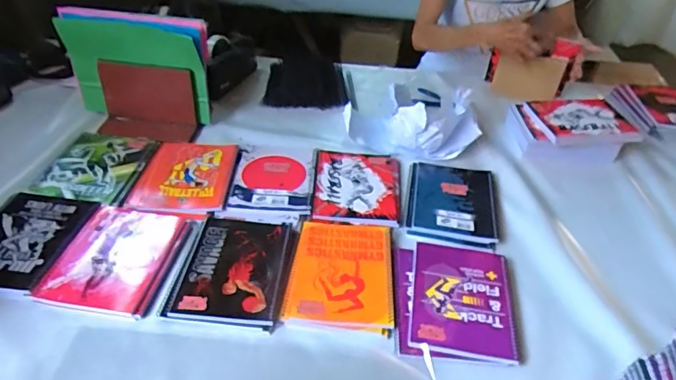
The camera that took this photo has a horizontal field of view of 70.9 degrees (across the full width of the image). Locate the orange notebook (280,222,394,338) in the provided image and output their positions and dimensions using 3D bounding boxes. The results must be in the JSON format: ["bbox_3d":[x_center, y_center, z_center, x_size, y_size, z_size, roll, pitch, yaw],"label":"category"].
[{"bbox_3d":[0.005,0.126,0.733,0.155,0.015,0.201,5,40,1],"label":"orange notebook"}]

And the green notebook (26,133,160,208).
[{"bbox_3d":[-0.441,-0.046,0.876,0.158,0.015,0.184,11,41,-2],"label":"green notebook"}]

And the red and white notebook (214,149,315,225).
[{"bbox_3d":[-0.122,-0.019,0.884,0.149,0.011,0.212,5,40,1],"label":"red and white notebook"}]

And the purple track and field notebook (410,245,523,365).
[{"bbox_3d":[0.186,0.160,0.710,0.148,0.011,0.199,9,40,5],"label":"purple track and field notebook"}]

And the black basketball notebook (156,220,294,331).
[{"bbox_3d":[-0.163,0.115,0.724,0.170,0.012,0.199,3,40,-1],"label":"black basketball notebook"}]

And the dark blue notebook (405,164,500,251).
[{"bbox_3d":[0.212,0.015,0.879,0.156,0.015,0.228,9,40,6],"label":"dark blue notebook"}]

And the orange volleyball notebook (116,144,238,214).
[{"bbox_3d":[-0.287,-0.026,0.876,0.178,0.013,0.180,1,41,-4],"label":"orange volleyball notebook"}]

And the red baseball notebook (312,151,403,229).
[{"bbox_3d":[0.038,-0.011,0.891,0.161,0.008,0.201,5,40,1],"label":"red baseball notebook"}]

